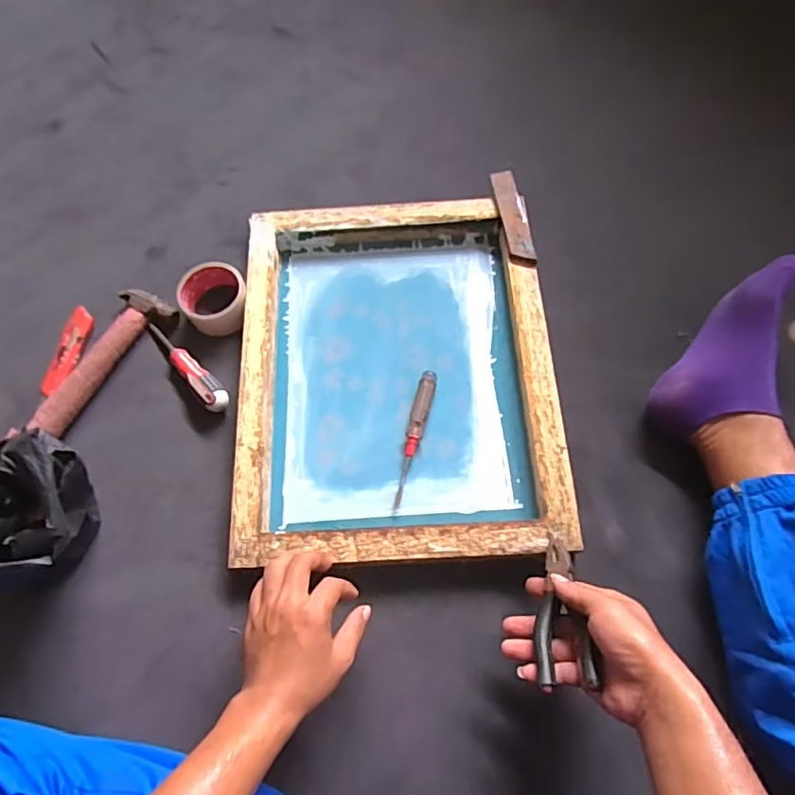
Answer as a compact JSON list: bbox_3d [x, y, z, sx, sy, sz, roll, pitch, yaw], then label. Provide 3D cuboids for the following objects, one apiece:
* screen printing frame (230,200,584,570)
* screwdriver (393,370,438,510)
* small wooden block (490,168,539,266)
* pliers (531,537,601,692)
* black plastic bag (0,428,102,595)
[{"bbox_3d":[-0.003,-0.037,0.693,0.366,0.059,0.456,-2,70,1],"label":"screen printing frame"},{"bbox_3d":[0.021,0.047,0.678,0.022,0.021,0.172,12,68,7],"label":"screwdriver"},{"bbox_3d":[0.156,-0.242,0.757,0.038,0.009,0.148,-8,70,-1],"label":"small wooden block"},{"bbox_3d":[0.155,0.190,0.527,0.045,0.022,0.151,7,45,4],"label":"pliers"},{"bbox_3d":[-0.379,0.116,0.568,0.136,0.174,0.141,-9,67,-3],"label":"black plastic bag"}]

